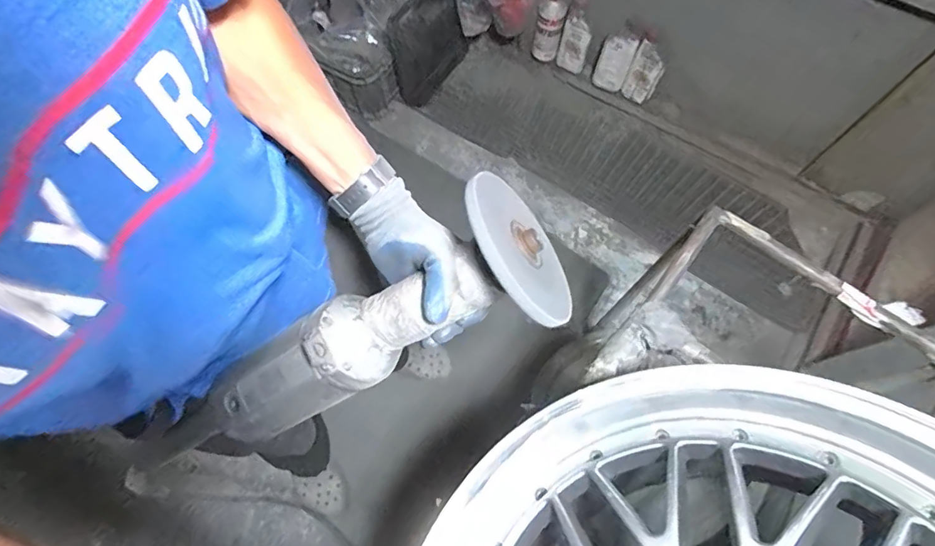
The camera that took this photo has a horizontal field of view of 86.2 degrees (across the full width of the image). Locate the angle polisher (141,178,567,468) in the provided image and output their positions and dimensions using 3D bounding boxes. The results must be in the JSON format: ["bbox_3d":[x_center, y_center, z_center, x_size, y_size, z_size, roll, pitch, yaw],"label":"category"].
[{"bbox_3d":[-0.140,0.086,0.489,0.483,0.117,0.129,-30,68,15],"label":"angle polisher"}]

